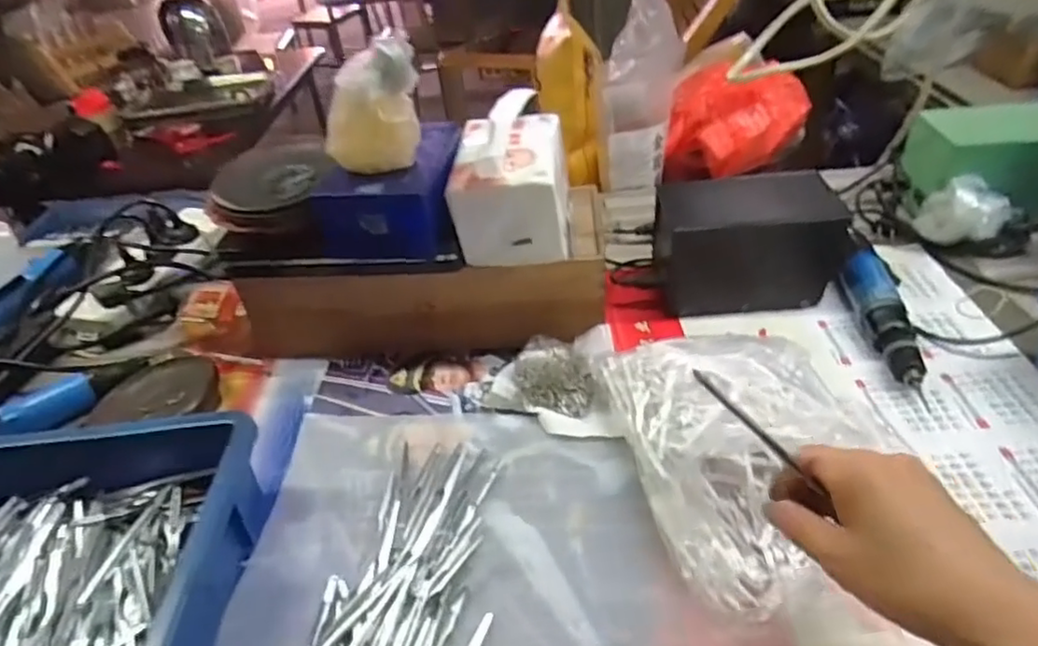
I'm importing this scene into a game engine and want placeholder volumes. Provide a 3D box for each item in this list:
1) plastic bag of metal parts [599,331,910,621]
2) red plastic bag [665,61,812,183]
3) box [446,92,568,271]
[{"bbox_3d":[0.157,0.079,0.444,0.150,0.081,0.217,-11,39,-6],"label":"plastic bag of metal parts"},{"bbox_3d":[0.284,-0.258,0.834,0.170,0.126,0.110,8,41,18],"label":"red plastic bag"},{"bbox_3d":[-0.004,-0.130,0.552,0.093,0.109,0.119,-2,39,6],"label":"box"}]

